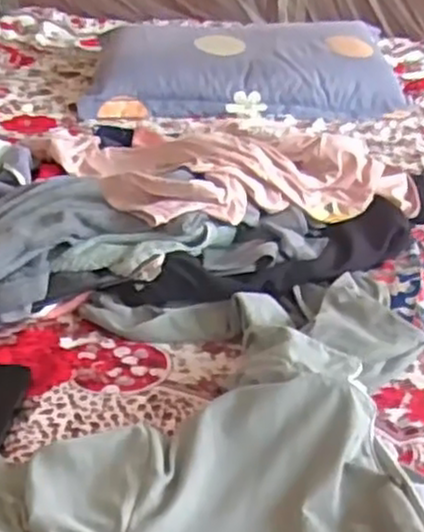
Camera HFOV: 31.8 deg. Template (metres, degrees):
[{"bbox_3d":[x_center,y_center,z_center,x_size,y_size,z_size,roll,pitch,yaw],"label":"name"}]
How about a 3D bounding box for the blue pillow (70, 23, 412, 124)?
[{"bbox_3d":[0.088,-0.483,1.720,0.682,0.129,0.501,4,29,5],"label":"blue pillow"}]

